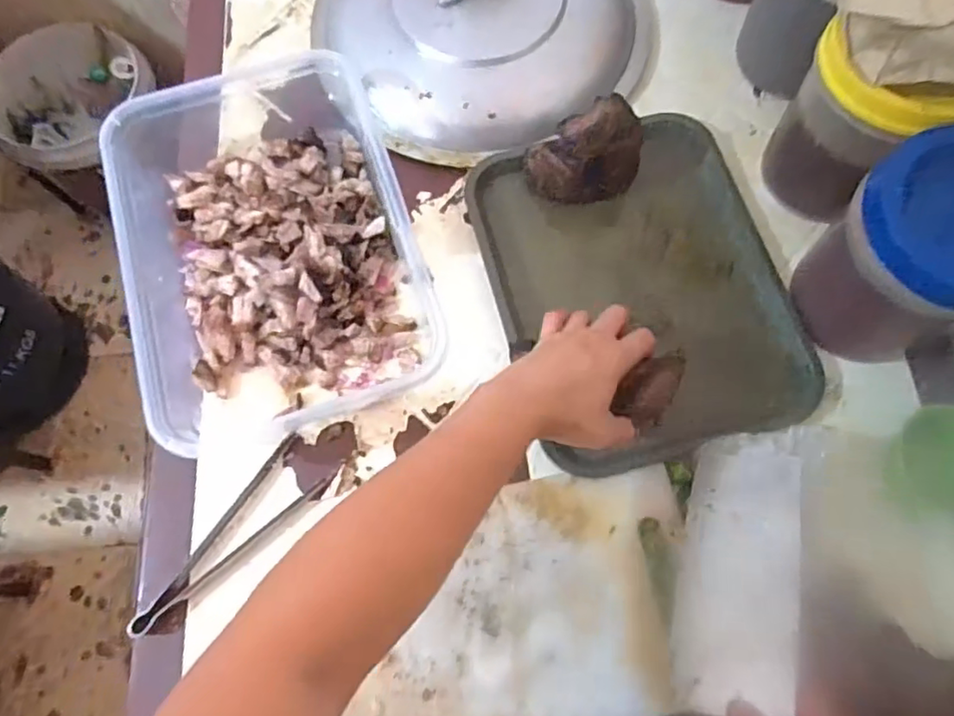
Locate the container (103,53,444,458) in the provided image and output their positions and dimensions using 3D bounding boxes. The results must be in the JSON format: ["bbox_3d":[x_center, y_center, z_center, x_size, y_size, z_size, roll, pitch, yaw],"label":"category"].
[{"bbox_3d":[-0.189,-0.096,0.586,0.246,0.086,0.329,-19,72,-5],"label":"container"}]

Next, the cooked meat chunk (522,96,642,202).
[{"bbox_3d":[0.108,-0.198,0.591,0.113,0.079,0.066,-17,71,-2],"label":"cooked meat chunk"}]

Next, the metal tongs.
[{"bbox_3d":[-0.218,0.150,0.541,0.208,0.016,0.058,-41,75,-11],"label":"metal tongs"}]

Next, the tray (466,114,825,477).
[{"bbox_3d":[0.156,-0.075,0.580,0.265,0.028,0.333,-15,72,-3],"label":"tray"}]

